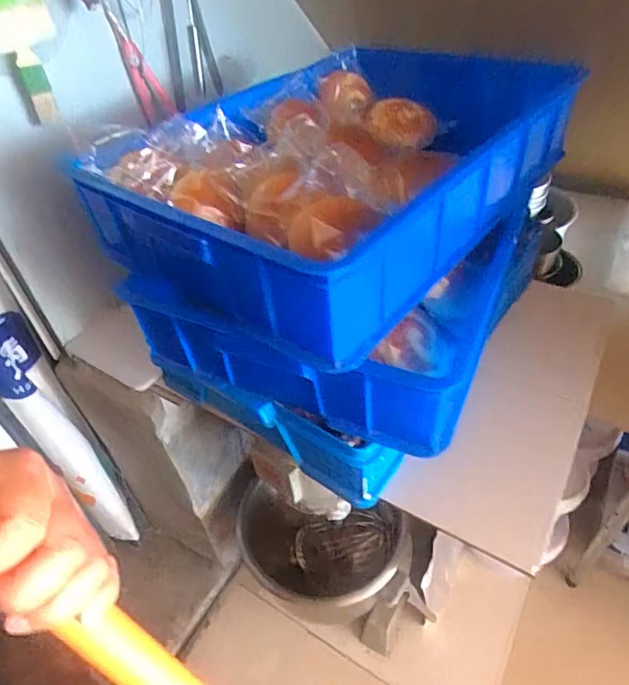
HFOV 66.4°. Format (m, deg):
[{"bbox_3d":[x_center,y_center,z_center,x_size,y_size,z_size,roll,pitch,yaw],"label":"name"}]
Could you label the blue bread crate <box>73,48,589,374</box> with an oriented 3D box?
[{"bbox_3d":[0.036,-0.257,0.647,0.434,0.109,0.600,29,54,30],"label":"blue bread crate"}]

